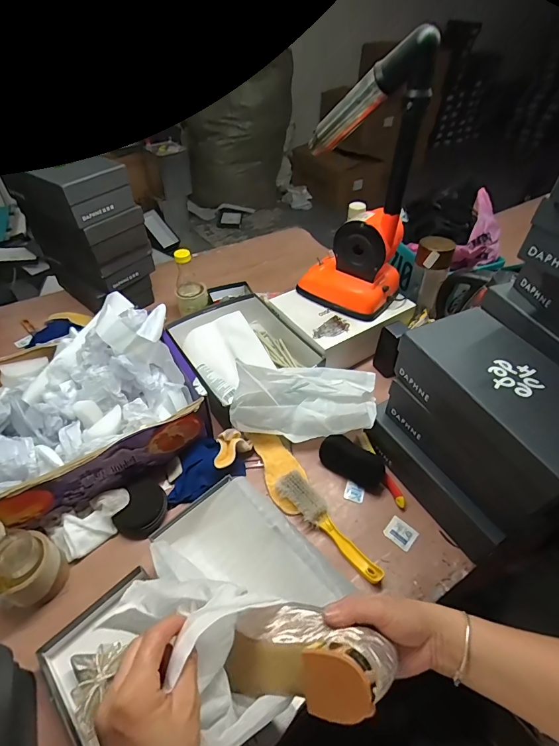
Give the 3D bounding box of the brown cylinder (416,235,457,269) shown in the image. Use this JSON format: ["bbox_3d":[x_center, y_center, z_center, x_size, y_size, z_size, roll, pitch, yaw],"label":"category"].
[{"bbox_3d":[0.372,-0.289,0.910,0.068,0.063,0.064,0,47,0],"label":"brown cylinder"}]

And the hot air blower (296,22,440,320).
[{"bbox_3d":[0.164,-0.356,0.799,0.231,0.505,0.128,25,51,21],"label":"hot air blower"}]

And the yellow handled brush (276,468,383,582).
[{"bbox_3d":[0.086,0.260,0.661,0.050,0.040,0.230,-35,56,-29],"label":"yellow handled brush"}]

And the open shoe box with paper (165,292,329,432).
[{"bbox_3d":[-0.093,-0.048,0.918,0.262,0.093,0.338,-23,51,-21],"label":"open shoe box with paper"}]

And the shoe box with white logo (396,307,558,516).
[{"bbox_3d":[0.334,0.038,0.576,0.157,0.100,0.292,-18,50,-17],"label":"shoe box with white logo"}]

